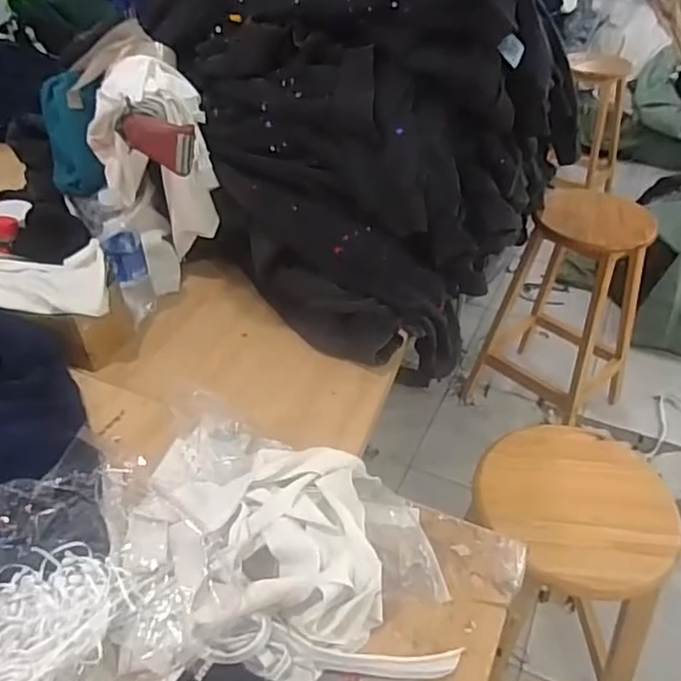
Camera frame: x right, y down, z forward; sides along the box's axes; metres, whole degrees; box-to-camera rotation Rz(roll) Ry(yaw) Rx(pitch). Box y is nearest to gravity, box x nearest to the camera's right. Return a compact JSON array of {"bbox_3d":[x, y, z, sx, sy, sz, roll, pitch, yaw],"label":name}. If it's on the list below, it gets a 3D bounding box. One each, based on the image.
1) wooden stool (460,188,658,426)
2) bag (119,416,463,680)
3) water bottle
[{"bbox_3d":[0.630,-0.085,1.730,0.357,0.636,0.362,-33,50,-33],"label":"wooden stool"},{"bbox_3d":[-0.053,0.187,0.619,0.296,0.062,0.265,1,40,1],"label":"bag"},{"bbox_3d":[-0.332,-0.130,0.966,0.058,0.207,0.059,-20,20,-22],"label":"water bottle"}]

